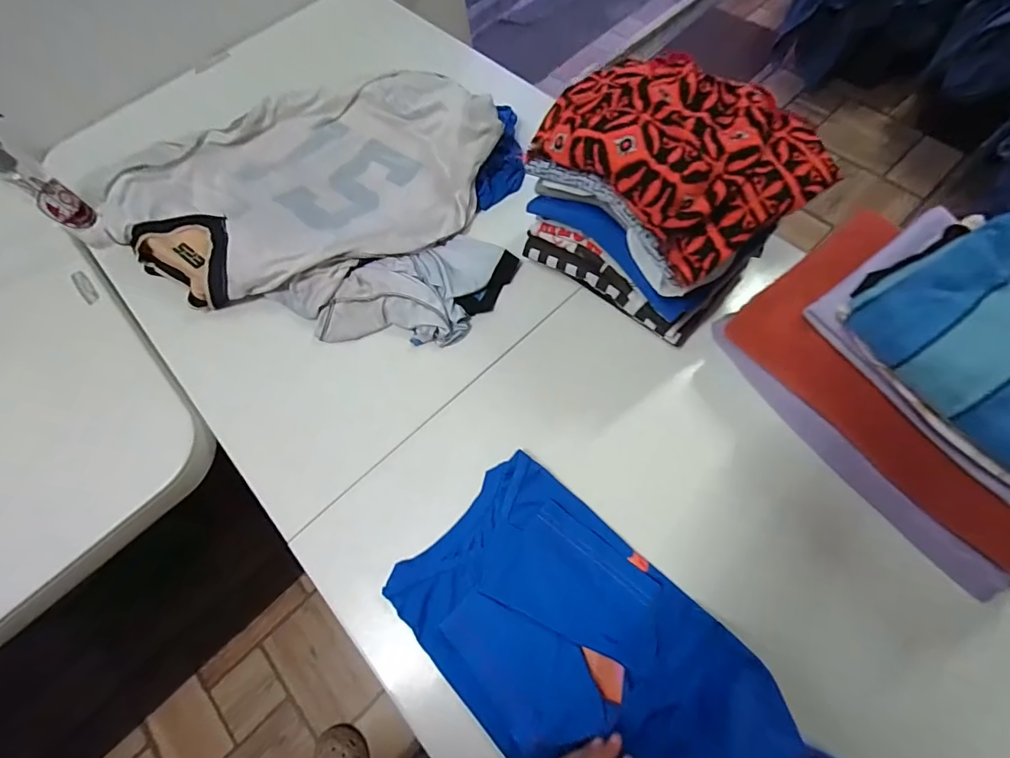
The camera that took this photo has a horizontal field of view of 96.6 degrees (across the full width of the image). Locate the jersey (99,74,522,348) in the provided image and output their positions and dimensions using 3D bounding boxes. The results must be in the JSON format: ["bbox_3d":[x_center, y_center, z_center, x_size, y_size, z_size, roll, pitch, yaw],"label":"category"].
[{"bbox_3d":[-0.284,-0.300,0.684,0.586,0.101,0.457,6,67,8],"label":"jersey"}]

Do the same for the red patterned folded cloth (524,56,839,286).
[{"bbox_3d":[0.174,-0.255,0.472,0.217,0.075,0.271,-36,68,-10],"label":"red patterned folded cloth"}]

